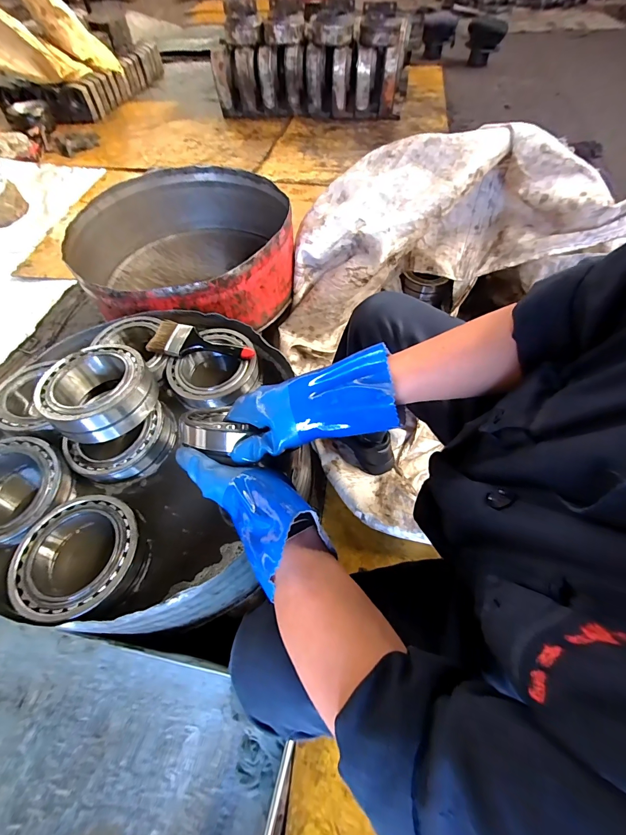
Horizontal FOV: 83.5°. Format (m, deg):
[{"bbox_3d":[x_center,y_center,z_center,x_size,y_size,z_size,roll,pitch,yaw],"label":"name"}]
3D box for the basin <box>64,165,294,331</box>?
[{"bbox_3d":[-0.324,-0.461,0.979,0.556,0.203,0.575,-1,58,2],"label":"basin"}]

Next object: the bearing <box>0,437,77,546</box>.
[{"bbox_3d":[-0.464,0.110,0.533,0.156,0.057,0.156,-1,58,2],"label":"bearing"}]

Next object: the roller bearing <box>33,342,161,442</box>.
[{"bbox_3d":[-0.351,-0.044,0.582,0.157,0.075,0.149,-1,58,2],"label":"roller bearing"}]

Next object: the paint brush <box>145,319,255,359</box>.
[{"bbox_3d":[-0.207,-0.143,0.660,0.198,0.018,0.071,7,58,7],"label":"paint brush"}]

